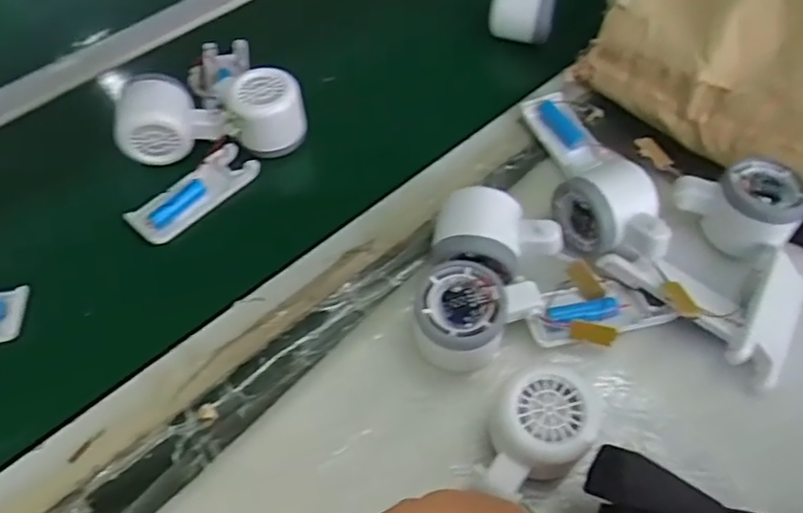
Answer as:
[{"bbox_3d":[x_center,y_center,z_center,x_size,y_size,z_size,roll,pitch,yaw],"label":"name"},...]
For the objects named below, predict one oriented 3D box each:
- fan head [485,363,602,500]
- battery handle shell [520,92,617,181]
[{"bbox_3d":[0.078,0.102,0.360,0.068,0.046,0.057,-34,62,-20],"label":"fan head"},{"bbox_3d":[0.138,-0.103,0.522,0.041,0.014,0.088,-20,58,-13],"label":"battery handle shell"}]

